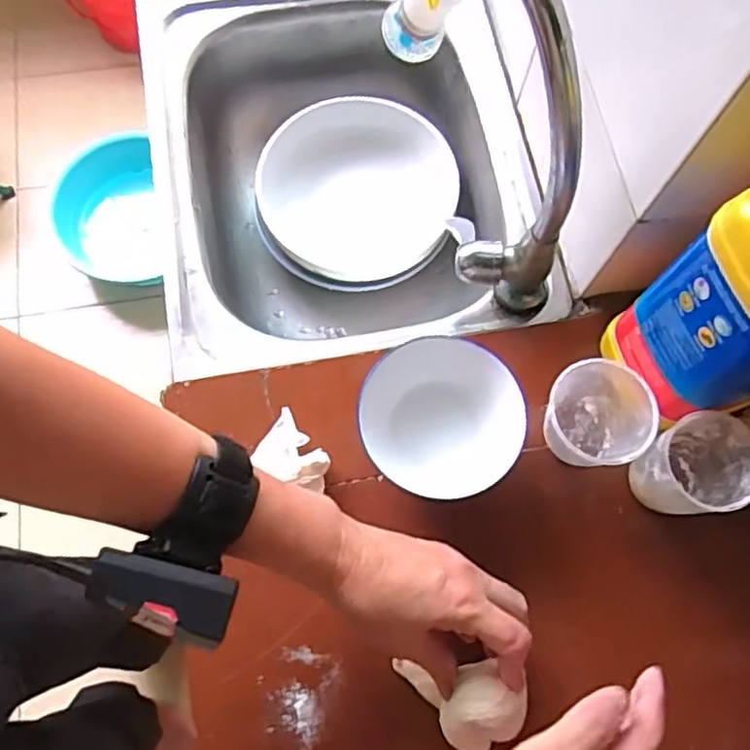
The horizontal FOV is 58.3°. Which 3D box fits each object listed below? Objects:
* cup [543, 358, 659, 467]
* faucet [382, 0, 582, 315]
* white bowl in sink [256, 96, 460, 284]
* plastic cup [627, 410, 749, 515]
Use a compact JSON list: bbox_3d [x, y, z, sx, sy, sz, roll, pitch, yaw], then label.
[{"bbox_3d":[0.155,0.029,0.476,0.063,0.068,0.062,1,71,-2],"label":"cup"},{"bbox_3d":[0.071,-0.162,0.450,0.073,0.243,0.182,-23,74,-9],"label":"faucet"},{"bbox_3d":[-0.014,-0.182,0.663,0.179,0.052,0.175,1,71,-2],"label":"white bowl in sink"},{"bbox_3d":[0.211,0.065,0.454,0.062,0.076,0.058,1,71,-2],"label":"plastic cup"}]

